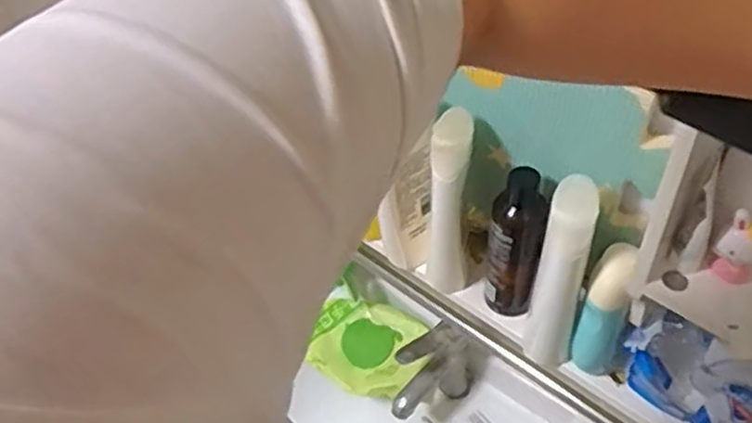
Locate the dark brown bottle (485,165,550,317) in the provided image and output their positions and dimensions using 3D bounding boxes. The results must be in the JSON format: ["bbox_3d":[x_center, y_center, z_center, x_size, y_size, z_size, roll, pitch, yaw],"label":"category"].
[{"bbox_3d":[0.136,0.039,0.720,0.053,0.183,0.046,7,48,12],"label":"dark brown bottle"}]

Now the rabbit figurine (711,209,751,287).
[{"bbox_3d":[0.273,0.030,0.542,0.032,0.067,0.025,24,54,25],"label":"rabbit figurine"}]

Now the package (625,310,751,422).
[{"bbox_3d":[0.314,0.165,0.648,0.187,0.095,0.052,32,58,30],"label":"package"}]

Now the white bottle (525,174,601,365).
[{"bbox_3d":[0.166,0.062,0.667,0.046,0.219,0.057,11,49,15],"label":"white bottle"}]

